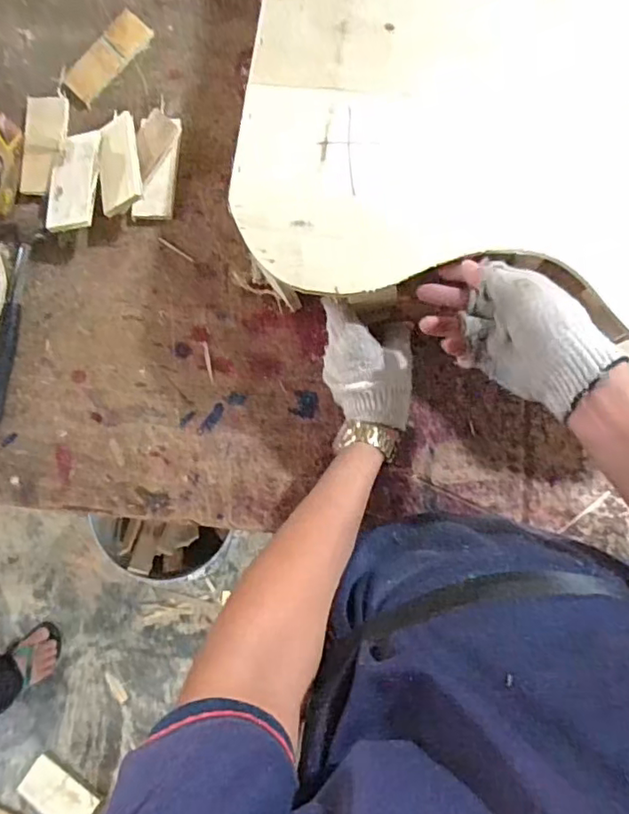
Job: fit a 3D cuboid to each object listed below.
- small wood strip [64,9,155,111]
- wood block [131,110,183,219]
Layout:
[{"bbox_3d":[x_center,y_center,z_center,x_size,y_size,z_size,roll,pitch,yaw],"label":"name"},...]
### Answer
[{"bbox_3d":[-0.238,-0.400,0.659,0.045,0.009,0.116,43,92,6],"label":"small wood strip"},{"bbox_3d":[-0.172,-0.263,0.623,0.042,0.024,0.109,7,88,6],"label":"wood block"}]

